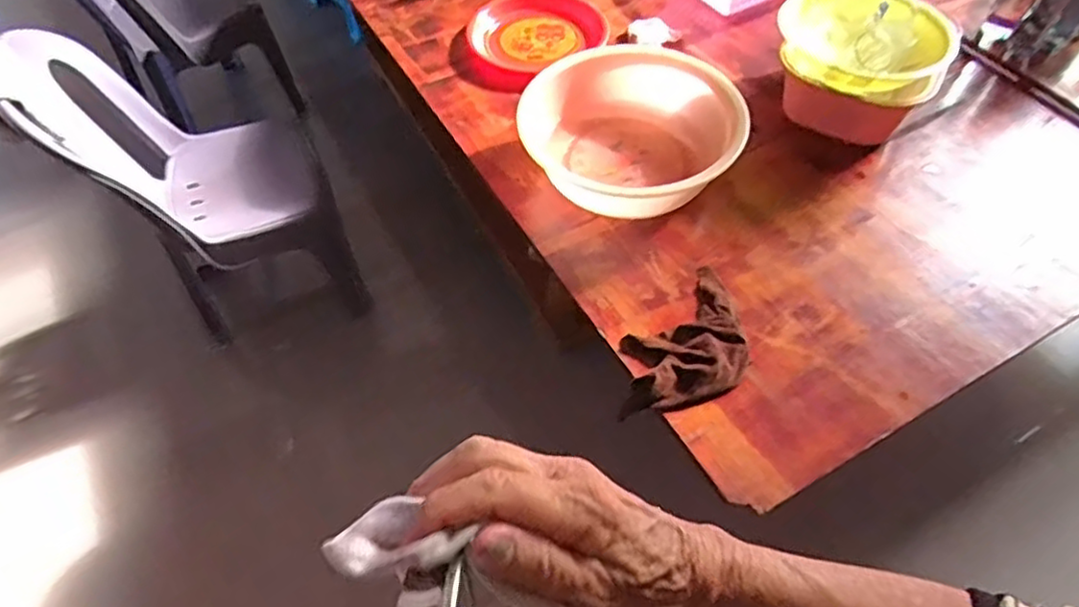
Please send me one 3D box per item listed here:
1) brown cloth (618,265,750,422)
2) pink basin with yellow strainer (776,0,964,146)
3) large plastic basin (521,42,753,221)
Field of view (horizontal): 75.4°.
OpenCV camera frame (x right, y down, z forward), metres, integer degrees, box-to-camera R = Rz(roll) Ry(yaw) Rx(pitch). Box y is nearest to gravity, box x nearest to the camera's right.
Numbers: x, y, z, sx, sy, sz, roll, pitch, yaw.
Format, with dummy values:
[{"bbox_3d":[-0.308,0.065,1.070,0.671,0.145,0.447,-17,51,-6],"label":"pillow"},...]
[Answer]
[{"bbox_3d":[0.180,0.035,0.896,0.163,0.036,0.207,-6,54,-2],"label":"brown cloth"},{"bbox_3d":[0.485,-0.365,1.077,0.206,0.161,0.259,-34,59,-21],"label":"pink basin with yellow strainer"},{"bbox_3d":[0.144,-0.256,1.051,0.294,0.100,0.282,-1,54,2],"label":"large plastic basin"}]

